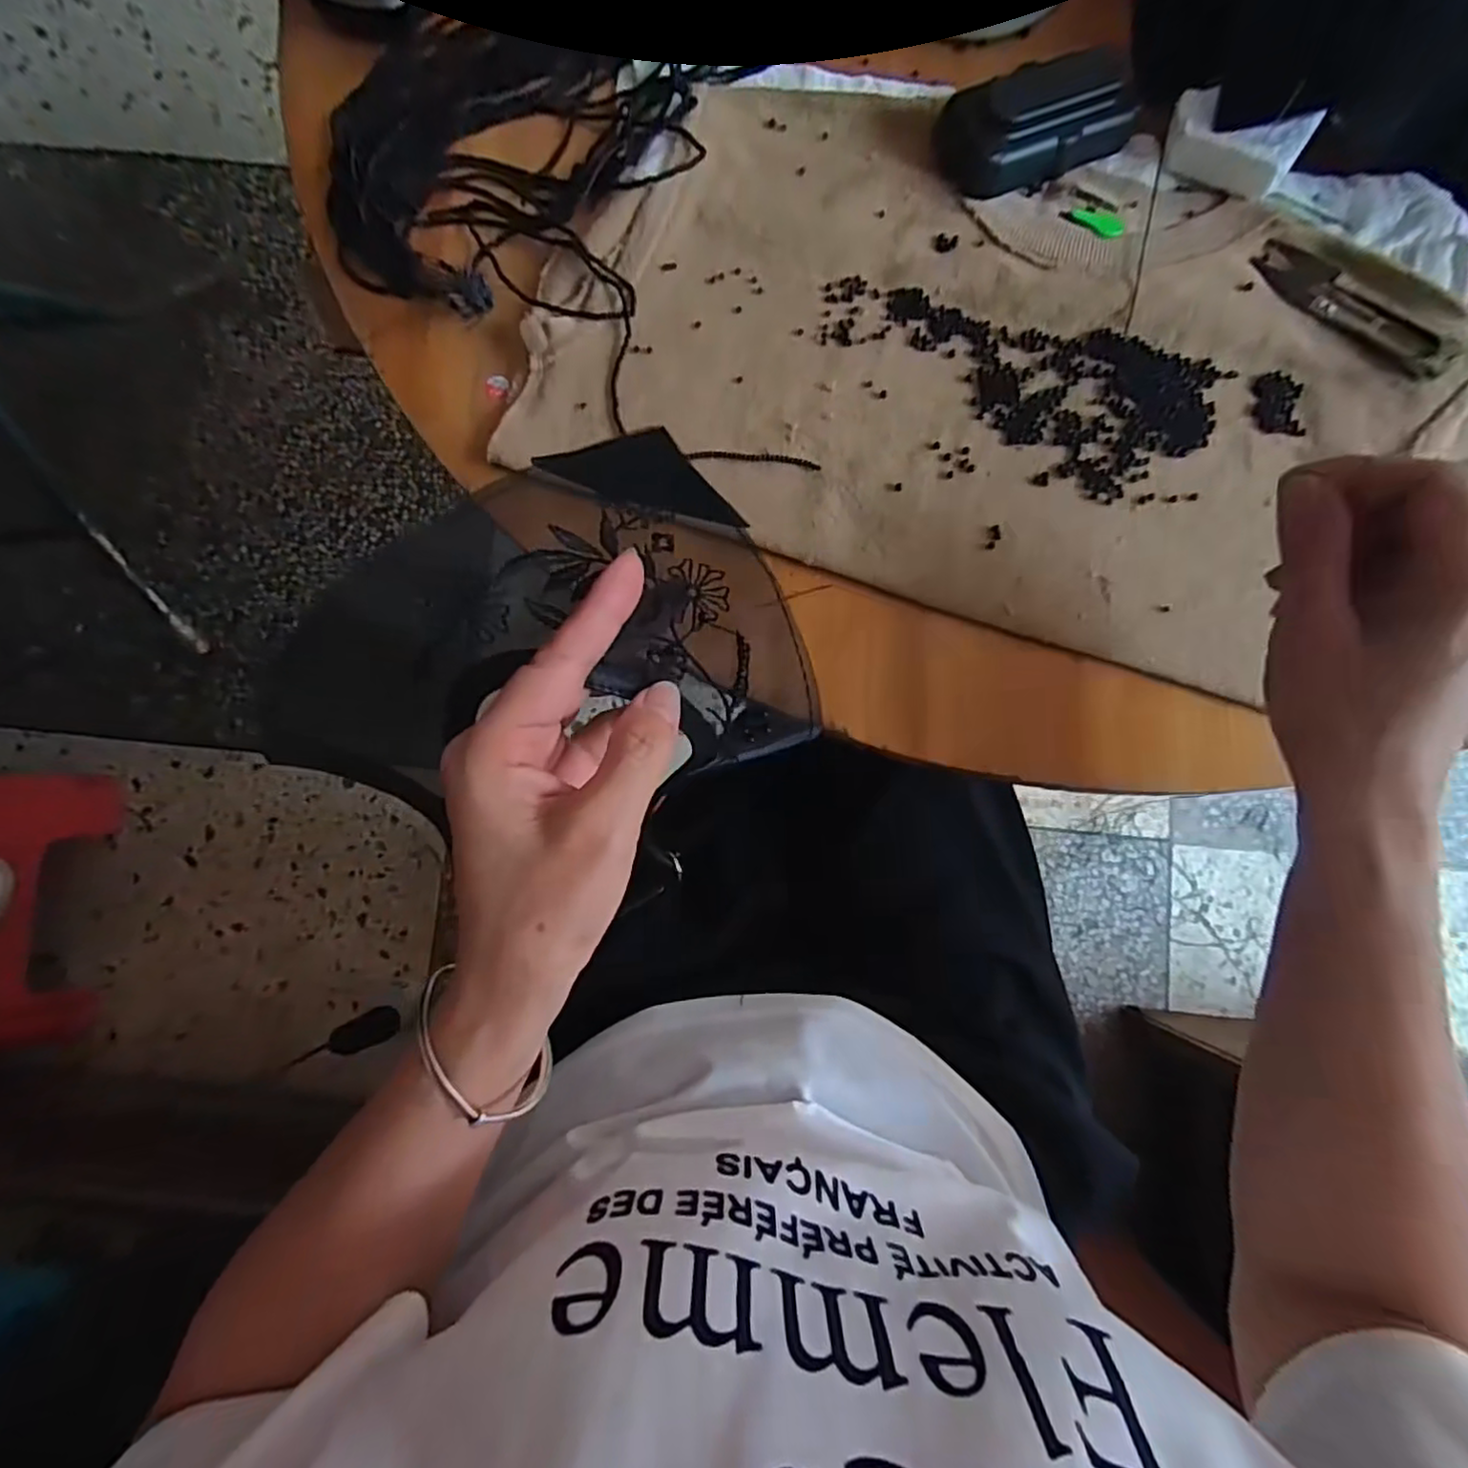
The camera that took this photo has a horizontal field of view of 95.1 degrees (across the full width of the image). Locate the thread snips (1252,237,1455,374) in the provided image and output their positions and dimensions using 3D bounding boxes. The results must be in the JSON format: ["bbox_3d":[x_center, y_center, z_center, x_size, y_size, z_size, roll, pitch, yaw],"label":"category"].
[{"bbox_3d":[0.308,-0.213,0.334,0.023,0.016,0.101,-43,84,-4],"label":"thread snips"}]

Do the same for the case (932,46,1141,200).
[{"bbox_3d":[0.157,-0.316,0.345,0.102,0.030,0.049,-21,83,-2],"label":"case"}]

